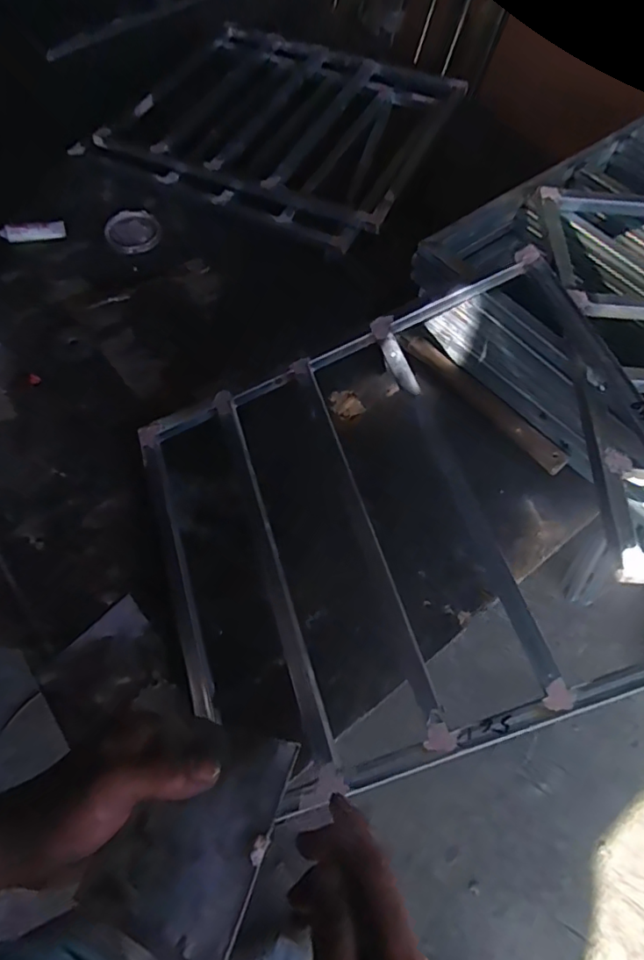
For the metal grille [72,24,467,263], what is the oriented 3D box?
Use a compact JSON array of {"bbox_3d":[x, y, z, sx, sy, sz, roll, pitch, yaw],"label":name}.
[{"bbox_3d":[-0.075,-0.671,1.045,0.570,0.063,0.505,25,64,13],"label":"metal grille"}]

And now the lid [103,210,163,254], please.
[{"bbox_3d":[-0.325,-0.430,0.932,0.093,0.011,0.105,-28,65,-15],"label":"lid"}]

